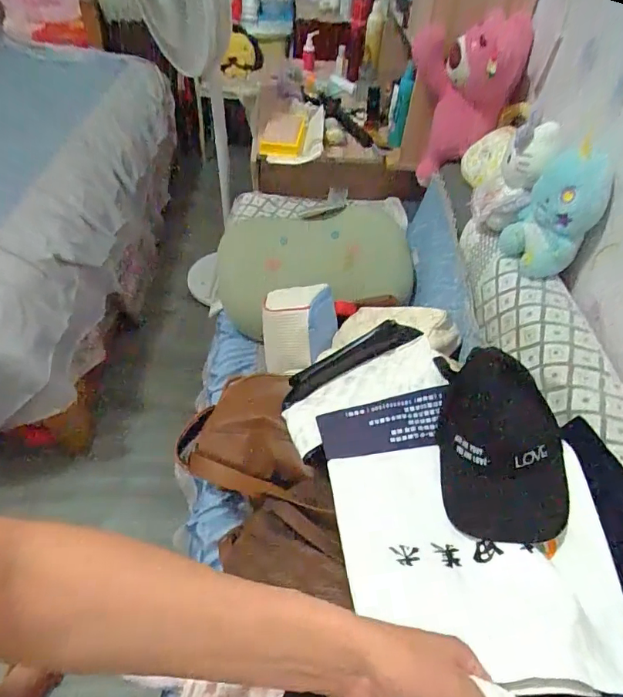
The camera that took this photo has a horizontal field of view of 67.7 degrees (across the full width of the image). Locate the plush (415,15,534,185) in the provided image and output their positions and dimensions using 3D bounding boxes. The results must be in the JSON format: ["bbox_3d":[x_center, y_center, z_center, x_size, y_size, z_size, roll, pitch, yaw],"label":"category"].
[{"bbox_3d":[0.341,-0.575,1.114,0.222,0.376,0.123,24,50,14],"label":"plush"}]

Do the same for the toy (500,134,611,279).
[{"bbox_3d":[0.429,-0.242,0.818,0.088,0.198,0.122,-7,50,-13],"label":"toy"}]

